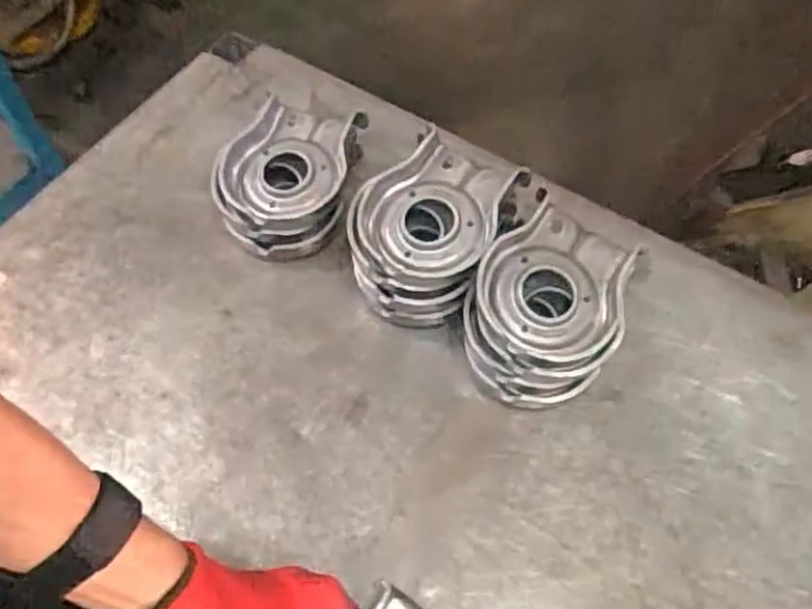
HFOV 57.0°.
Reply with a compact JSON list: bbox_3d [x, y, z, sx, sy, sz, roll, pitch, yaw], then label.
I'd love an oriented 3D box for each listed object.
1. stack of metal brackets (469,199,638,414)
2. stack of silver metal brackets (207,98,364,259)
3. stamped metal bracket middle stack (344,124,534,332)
[{"bbox_3d":[0.106,0.005,0.564,0.109,0.077,0.135,22,62,13],"label":"stack of metal brackets"},{"bbox_3d":[-0.103,-0.108,0.647,0.115,0.061,0.134,10,60,6],"label":"stack of silver metal brackets"},{"bbox_3d":[0.018,-0.058,0.599,0.107,0.082,0.134,18,61,11],"label":"stamped metal bracket middle stack"}]

